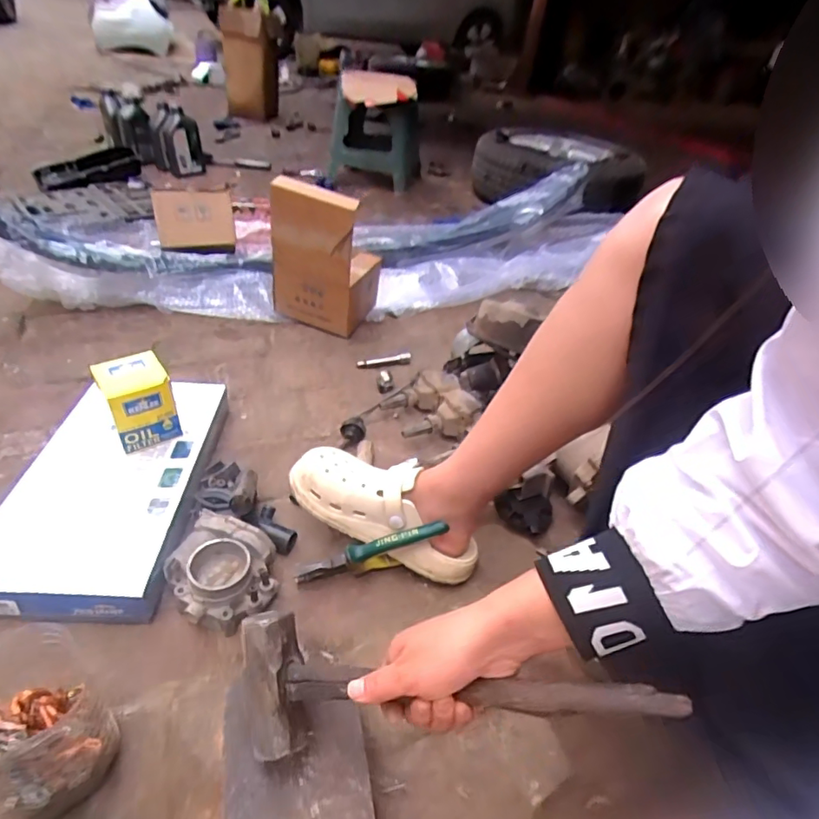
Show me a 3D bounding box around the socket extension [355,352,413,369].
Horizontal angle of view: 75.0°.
[{"bbox_3d":[-0.048,-0.094,1.040,0.111,0.017,0.023,-8,40,-19],"label":"socket extension"}]

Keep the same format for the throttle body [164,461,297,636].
[{"bbox_3d":[-0.209,0.158,0.639,0.125,0.060,0.194,7,38,-1],"label":"throttle body"}]

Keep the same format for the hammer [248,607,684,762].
[{"bbox_3d":[0.014,0.194,0.395,0.334,0.104,0.045,-15,-12,24],"label":"hammer"}]

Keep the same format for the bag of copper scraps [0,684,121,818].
[{"bbox_3d":[-0.295,0.279,0.445,0.077,0.099,0.086,30,43,26],"label":"bag of copper scraps"}]

